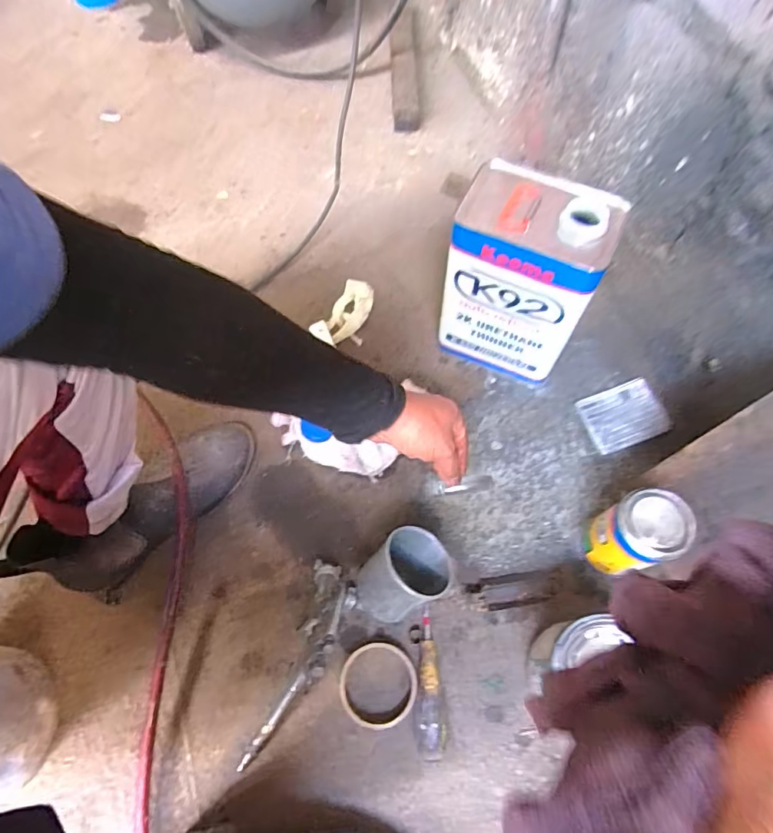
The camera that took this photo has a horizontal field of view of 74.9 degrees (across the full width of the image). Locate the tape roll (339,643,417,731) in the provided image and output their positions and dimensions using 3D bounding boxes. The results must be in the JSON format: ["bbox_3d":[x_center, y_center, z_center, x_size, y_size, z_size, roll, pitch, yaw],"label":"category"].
[{"bbox_3d":[-0.010,0.299,0.562,0.085,0.016,0.084,0,67,1],"label":"tape roll"}]

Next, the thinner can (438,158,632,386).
[{"bbox_3d":[0.164,-0.166,0.640,0.163,0.254,0.118,22,69,10],"label":"thinner can"}]

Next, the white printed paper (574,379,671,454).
[{"bbox_3d":[0.325,-0.002,0.695,0.107,0.011,0.081,-18,68,-7],"label":"white printed paper"}]

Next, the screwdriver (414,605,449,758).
[{"bbox_3d":[0.048,0.290,0.558,0.033,0.038,0.165,-1,67,1],"label":"screwdriver"}]

